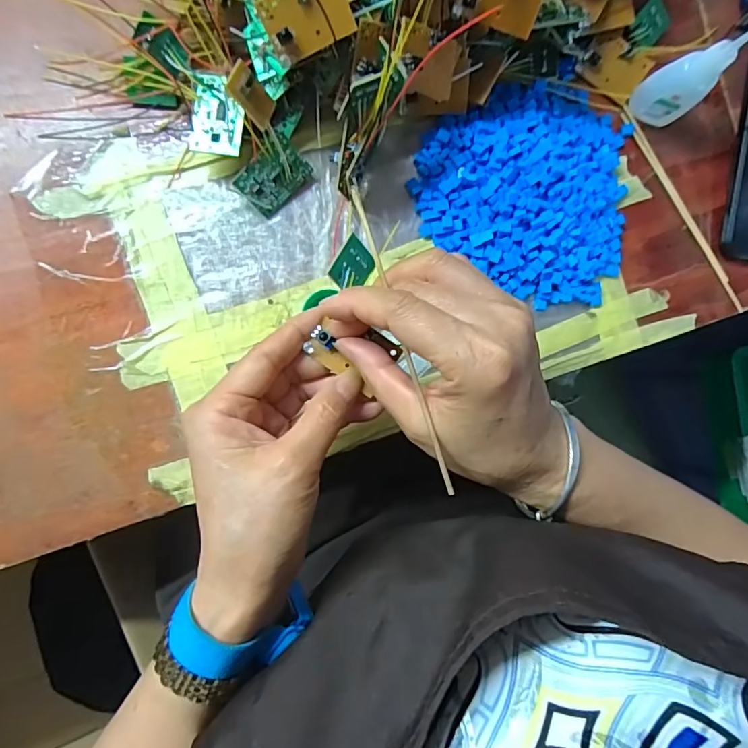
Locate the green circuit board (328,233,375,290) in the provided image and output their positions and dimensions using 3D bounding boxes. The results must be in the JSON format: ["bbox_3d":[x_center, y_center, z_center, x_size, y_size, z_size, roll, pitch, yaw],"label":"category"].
[{"bbox_3d":[-0.011,-0.058,0.269,0.023,0.004,0.029,44,63,-37],"label":"green circuit board"}]

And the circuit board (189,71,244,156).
[{"bbox_3d":[-0.092,-0.153,0.292,0.031,0.004,0.044,8,95,4],"label":"circuit board"}]

